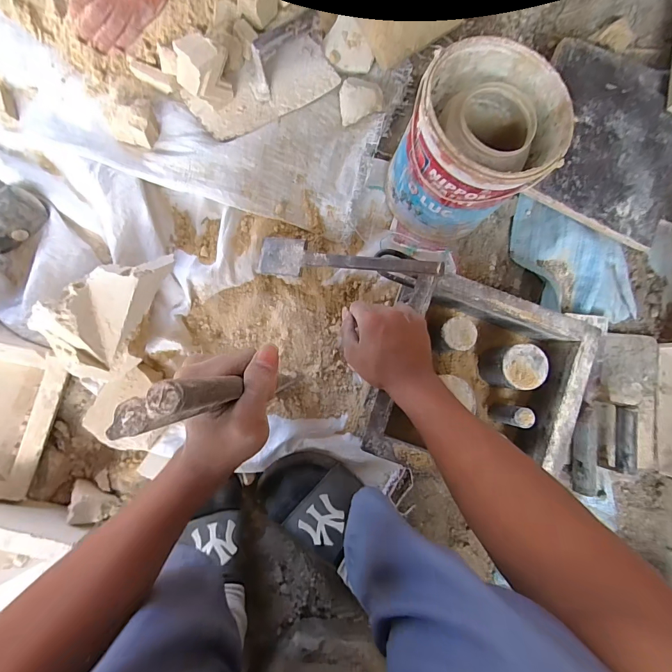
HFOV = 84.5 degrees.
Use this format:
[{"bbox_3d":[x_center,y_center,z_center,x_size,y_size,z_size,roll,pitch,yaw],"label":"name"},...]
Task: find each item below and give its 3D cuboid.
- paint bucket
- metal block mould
[{"bbox_3d":[0.181,-0.251,0.509,0.177,0.182,0.182,1,84,-6],"label":"paint bucket"},{"bbox_3d":[0.183,0.066,0.506,0.239,0.109,0.237,19,82,-3],"label":"metal block mould"}]

